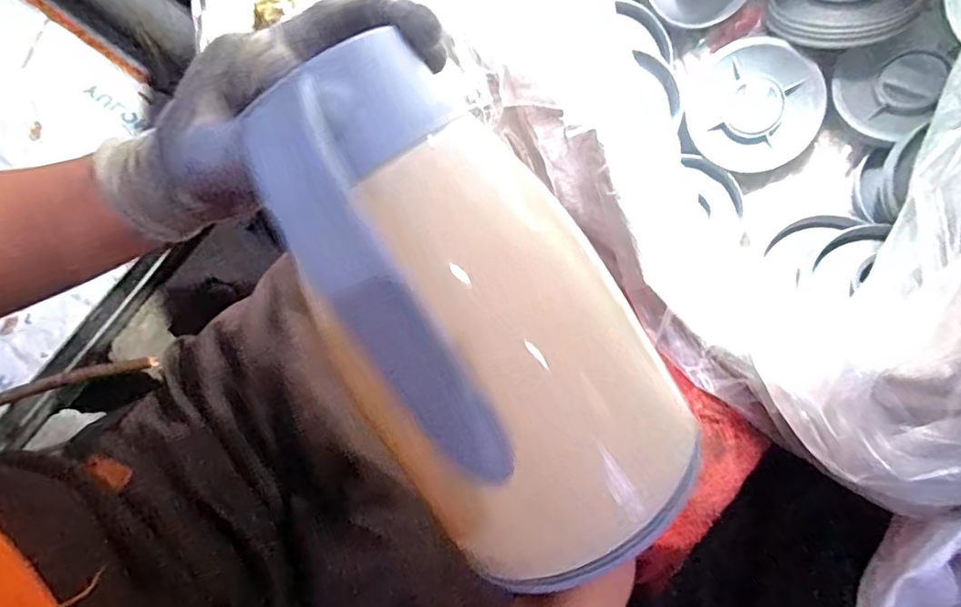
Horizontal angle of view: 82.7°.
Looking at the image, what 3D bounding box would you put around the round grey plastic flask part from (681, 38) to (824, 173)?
[{"bbox_3d":[0.300,-0.216,0.604,0.136,0.025,0.132,32,107,7],"label":"round grey plastic flask part"}]

